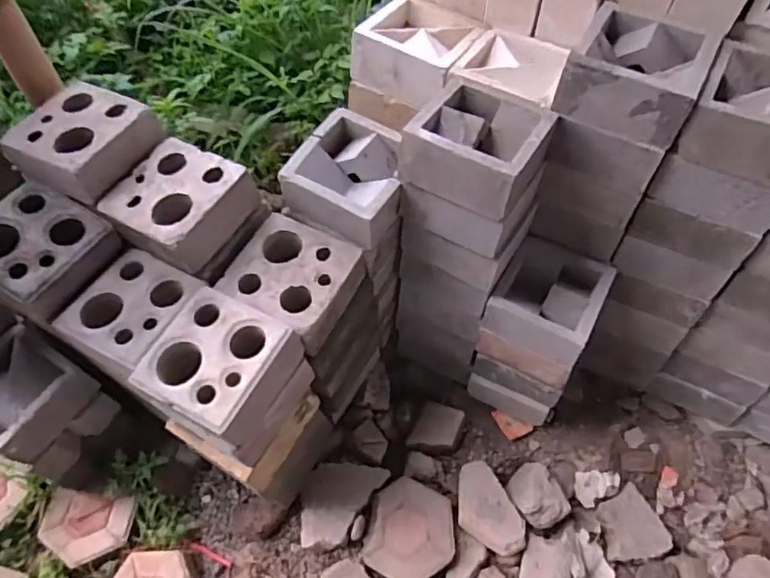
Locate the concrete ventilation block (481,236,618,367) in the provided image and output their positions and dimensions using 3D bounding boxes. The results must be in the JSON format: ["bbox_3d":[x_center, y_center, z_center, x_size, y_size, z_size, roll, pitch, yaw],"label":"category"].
[{"bbox_3d":[0.337,0.010,1.126,0.194,0.108,0.204,26,61,15],"label":"concrete ventilation block"}]

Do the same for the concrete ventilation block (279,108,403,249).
[{"bbox_3d":[-0.060,-0.216,1.031,0.214,0.100,0.213,30,62,17],"label":"concrete ventilation block"}]

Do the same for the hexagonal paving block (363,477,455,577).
[{"bbox_3d":[0.058,0.530,1.192,0.182,0.049,0.207,14,62,5],"label":"hexagonal paving block"}]

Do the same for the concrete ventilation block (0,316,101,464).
[{"bbox_3d":[-0.744,0.212,1.103,0.206,0.108,0.195,28,62,16],"label":"concrete ventilation block"}]

